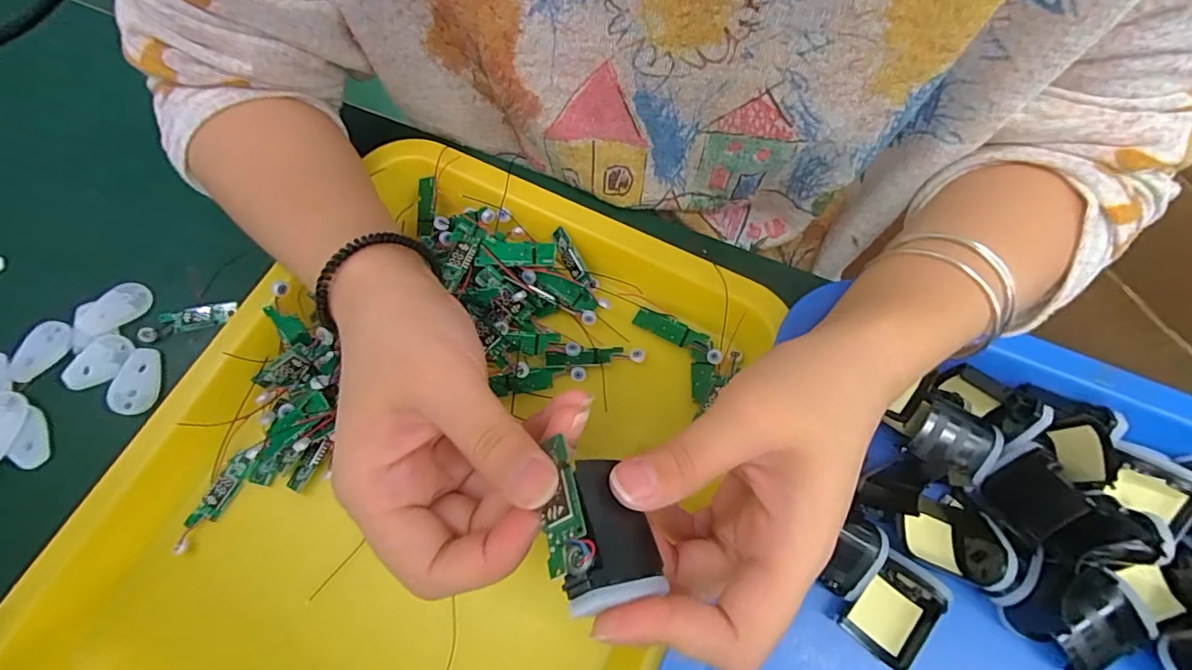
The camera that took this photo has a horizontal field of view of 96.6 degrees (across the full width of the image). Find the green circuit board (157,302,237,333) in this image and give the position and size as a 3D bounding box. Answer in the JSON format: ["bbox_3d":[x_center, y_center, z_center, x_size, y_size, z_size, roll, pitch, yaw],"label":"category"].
[{"bbox_3d":[-0.225,-0.010,0.303,0.039,0.007,0.012,-16,71,-5],"label":"green circuit board"}]

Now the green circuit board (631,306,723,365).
[{"bbox_3d":[0.045,-0.001,0.288,0.051,0.007,0.012,29,73,10],"label":"green circuit board"}]

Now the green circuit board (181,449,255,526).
[{"bbox_3d":[-0.188,0.078,0.266,0.013,0.005,0.041,27,73,10],"label":"green circuit board"}]

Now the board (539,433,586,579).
[{"bbox_3d":[-0.010,0.047,0.155,0.011,0.007,0.041,-4,49,-1],"label":"board"}]

